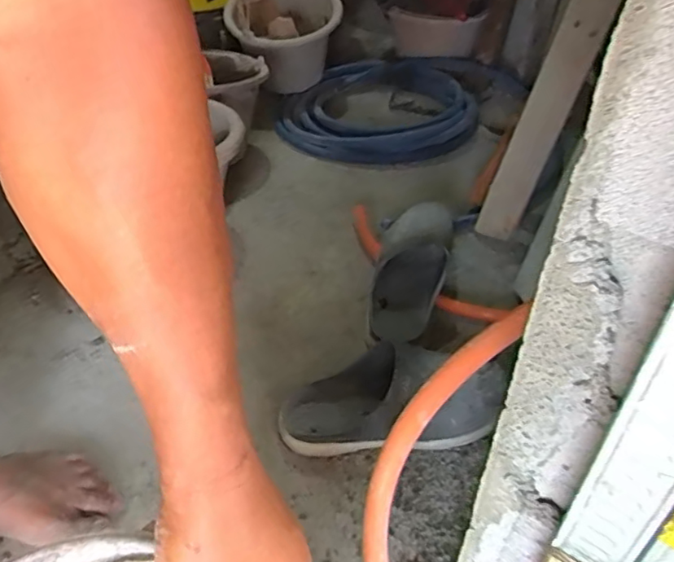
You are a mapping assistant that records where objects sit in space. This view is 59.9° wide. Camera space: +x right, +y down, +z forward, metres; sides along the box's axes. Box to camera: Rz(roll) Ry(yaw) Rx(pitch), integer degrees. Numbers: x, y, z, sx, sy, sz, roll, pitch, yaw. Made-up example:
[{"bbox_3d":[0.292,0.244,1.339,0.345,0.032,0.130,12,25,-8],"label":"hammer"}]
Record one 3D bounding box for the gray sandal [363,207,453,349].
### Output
[{"bbox_3d":[0.095,-0.017,0.783,0.097,0.072,0.241,7,41,9],"label":"gray sandal"}]

